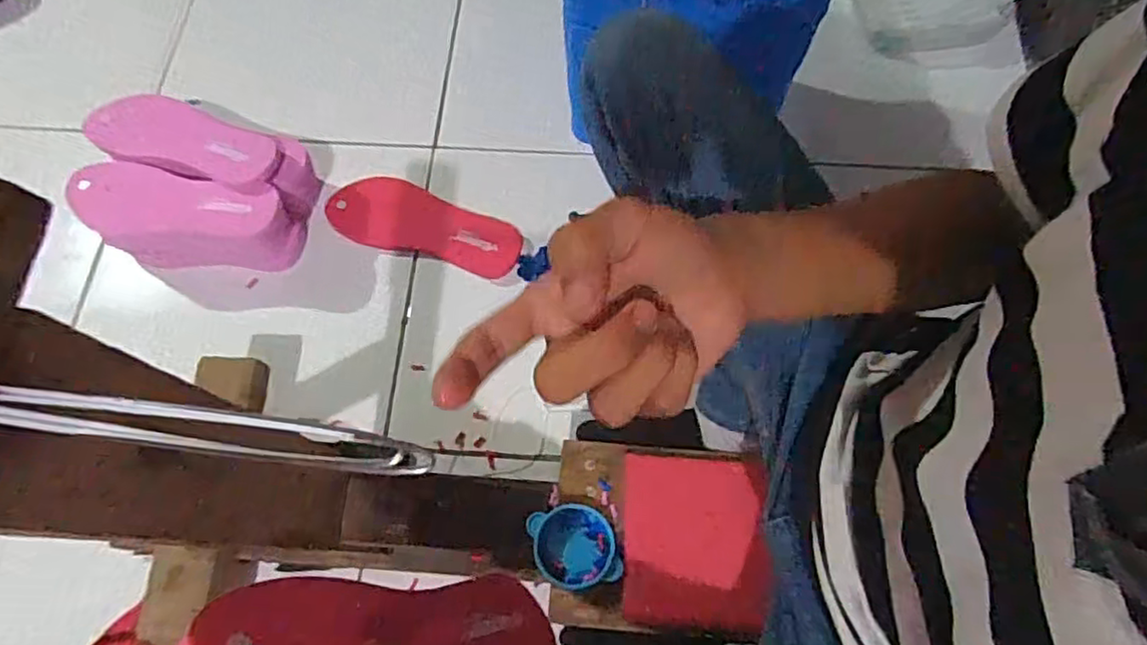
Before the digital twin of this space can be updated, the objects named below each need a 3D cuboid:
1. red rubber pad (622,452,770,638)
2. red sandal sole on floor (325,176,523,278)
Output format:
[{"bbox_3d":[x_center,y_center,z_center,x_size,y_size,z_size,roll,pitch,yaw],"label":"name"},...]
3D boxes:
[{"bbox_3d":[0.111,0.195,0.599,0.127,0.007,0.147,0,65,7],"label":"red rubber pad"},{"bbox_3d":[-0.182,-0.123,0.820,0.235,0.014,0.089,15,78,1],"label":"red sandal sole on floor"}]

